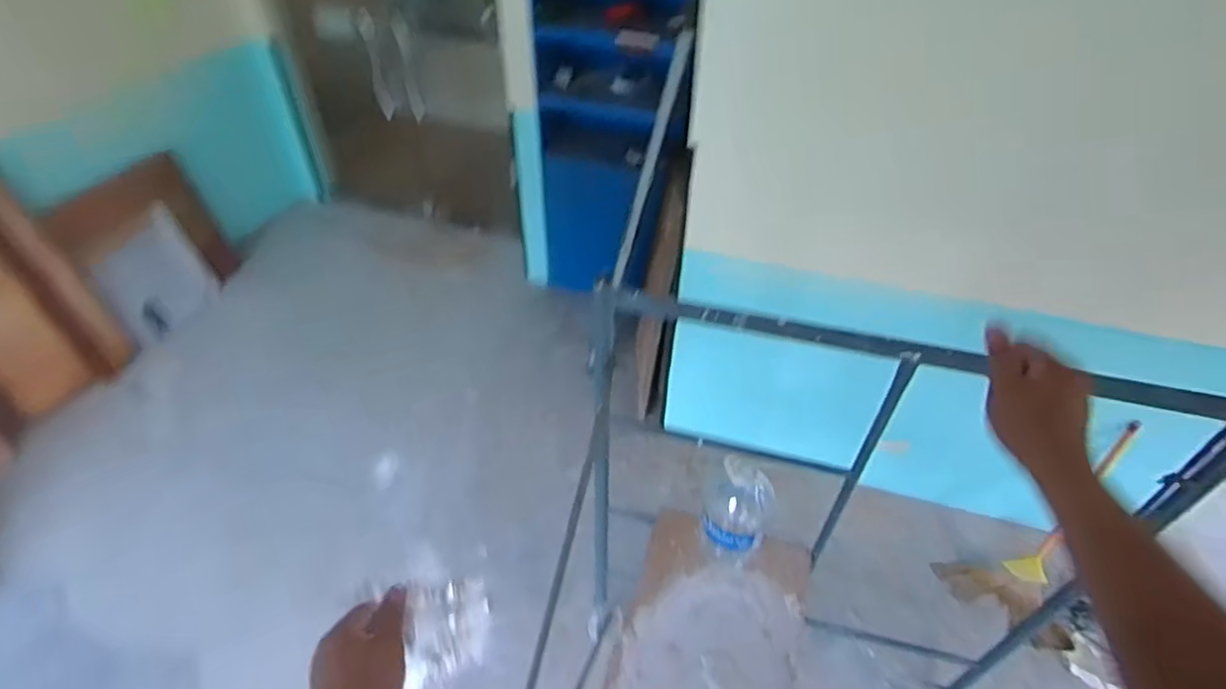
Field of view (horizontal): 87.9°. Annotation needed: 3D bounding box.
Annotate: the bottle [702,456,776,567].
[{"bbox_3d":[0.309,0.408,1.599,0.163,0.299,0.183,14,45,12],"label":"bottle"}]

